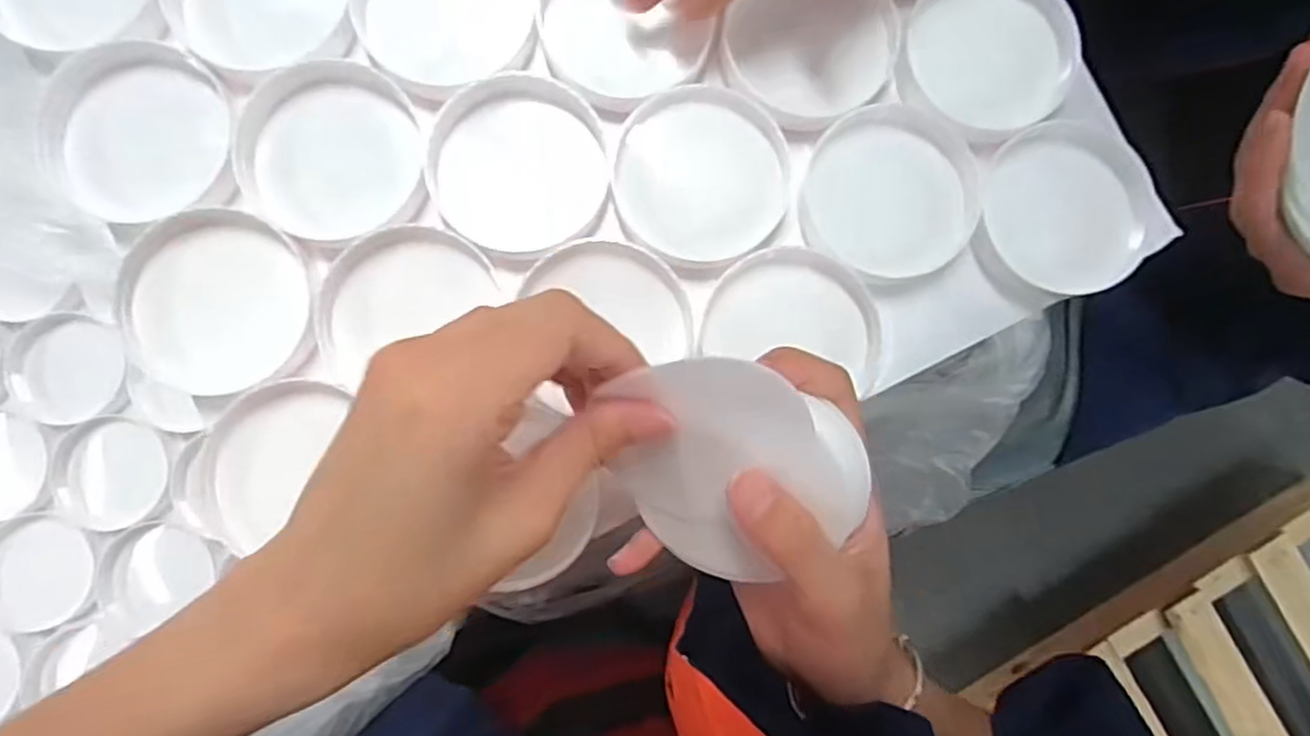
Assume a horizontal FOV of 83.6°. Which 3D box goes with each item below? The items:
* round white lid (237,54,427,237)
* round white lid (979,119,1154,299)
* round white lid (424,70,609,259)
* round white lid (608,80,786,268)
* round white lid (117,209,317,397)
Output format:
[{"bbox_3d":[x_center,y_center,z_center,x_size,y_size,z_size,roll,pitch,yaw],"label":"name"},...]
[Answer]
[{"bbox_3d":[-0.139,-0.094,0.317,0.075,0.018,0.073,0,86,-4],"label":"round white lid"},{"bbox_3d":[0.186,-0.072,0.328,0.078,0.008,0.075,0,86,-4],"label":"round white lid"},{"bbox_3d":[-0.060,-0.088,0.320,0.075,0.014,0.076,0,86,-4],"label":"round white lid"},{"bbox_3d":[0.020,-0.084,0.320,0.073,0.012,0.075,-25,88,-5],"label":"round white lid"},{"bbox_3d":[-0.182,-0.027,0.309,0.079,0.020,0.074,0,86,-4],"label":"round white lid"}]

